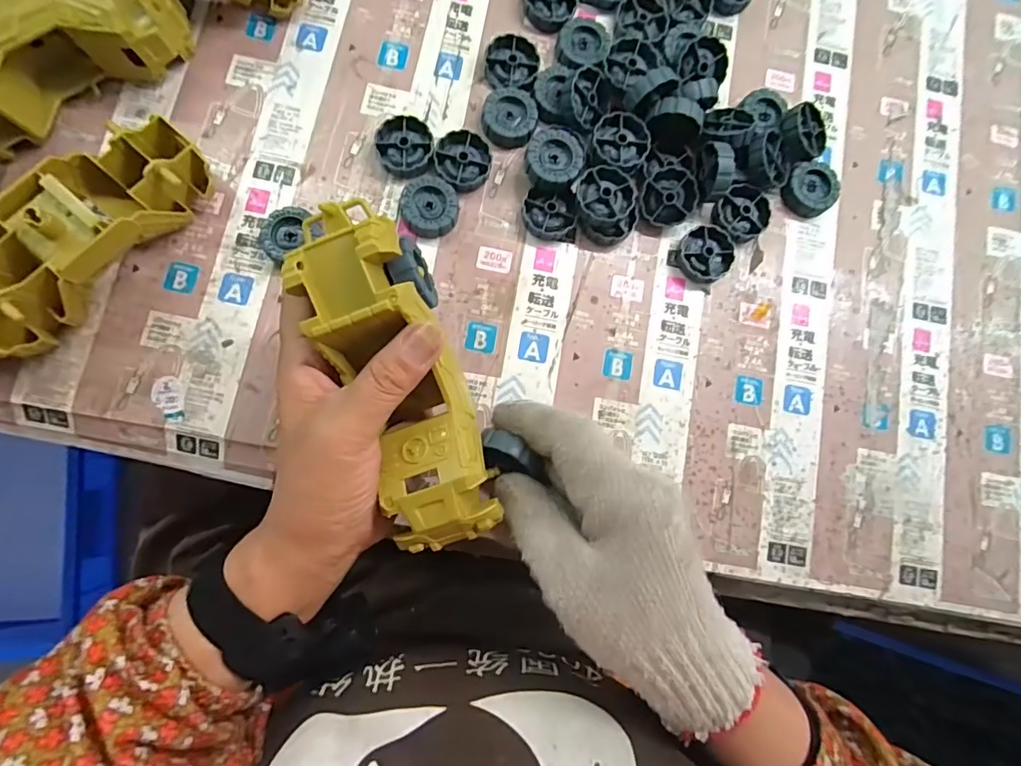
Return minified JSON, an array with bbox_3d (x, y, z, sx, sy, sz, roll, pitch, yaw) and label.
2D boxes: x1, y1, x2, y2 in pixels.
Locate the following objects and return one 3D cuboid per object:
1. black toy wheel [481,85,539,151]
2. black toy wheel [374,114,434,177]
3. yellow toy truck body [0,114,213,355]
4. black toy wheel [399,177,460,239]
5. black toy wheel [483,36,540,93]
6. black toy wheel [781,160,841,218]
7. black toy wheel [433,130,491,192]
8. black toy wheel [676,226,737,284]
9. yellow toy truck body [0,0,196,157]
[{"bbox_3d":[-0.001,-0.184,0.361,0.036,0.013,0.038,1,83,-5],"label":"black toy wheel"},{"bbox_3d":[-0.072,-0.162,0.356,0.037,0.012,0.041,-10,84,-6],"label":"black toy wheel"},{"bbox_3d":[-0.259,-0.084,0.311,0.054,0.053,0.173,39,81,1],"label":"yellow toy truck body"},{"bbox_3d":[-0.055,-0.118,0.352,0.038,0.012,0.039,1,83,-5],"label":"black toy wheel"},{"bbox_3d":[0.001,-0.224,0.367,0.037,0.012,0.041,14,82,-3],"label":"black toy wheel"},{"bbox_3d":[0.220,-0.143,0.379,0.037,0.015,0.042,35,81,0],"label":"black toy wheel"},{"bbox_3d":[-0.033,-0.153,0.358,0.039,0.013,0.037,1,83,-5],"label":"black toy wheel"},{"bbox_3d":[0.138,-0.091,0.365,0.039,0.011,0.038,1,83,-5],"label":"black toy wheel"},{"bbox_3d":[-0.282,-0.204,0.323,0.159,0.054,0.052,-31,87,-8],"label":"yellow toy truck body"}]

